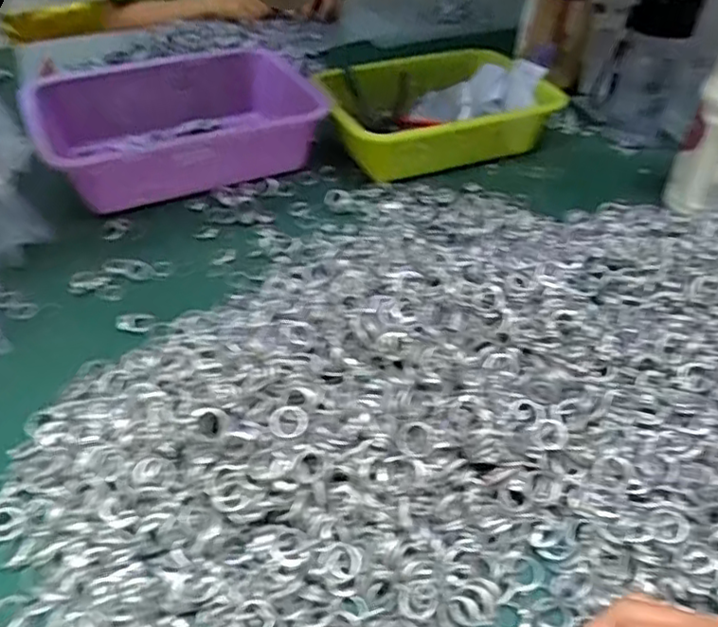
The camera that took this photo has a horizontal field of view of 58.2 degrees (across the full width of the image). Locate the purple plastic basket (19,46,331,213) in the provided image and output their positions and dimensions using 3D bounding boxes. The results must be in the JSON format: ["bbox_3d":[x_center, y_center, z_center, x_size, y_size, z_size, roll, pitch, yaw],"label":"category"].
[{"bbox_3d":[-0.219,-0.238,0.766,0.297,0.084,0.254,-12,44,-16],"label":"purple plastic basket"}]

